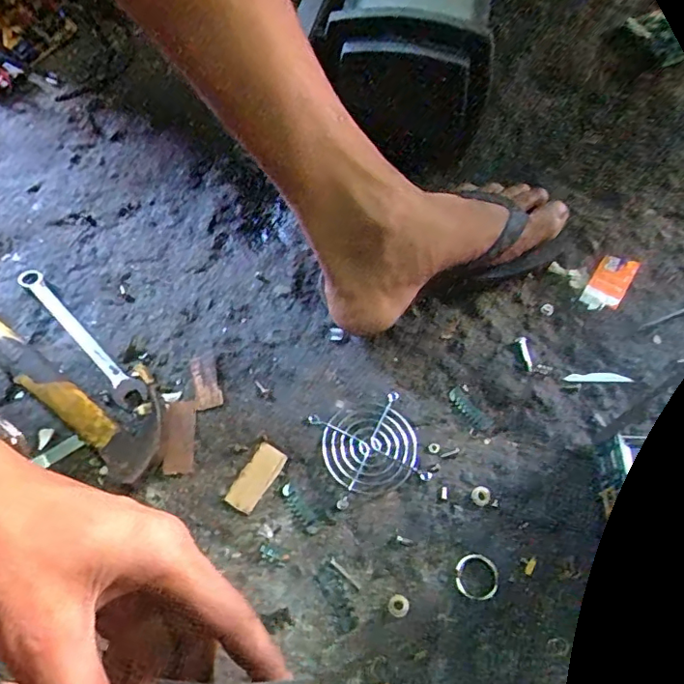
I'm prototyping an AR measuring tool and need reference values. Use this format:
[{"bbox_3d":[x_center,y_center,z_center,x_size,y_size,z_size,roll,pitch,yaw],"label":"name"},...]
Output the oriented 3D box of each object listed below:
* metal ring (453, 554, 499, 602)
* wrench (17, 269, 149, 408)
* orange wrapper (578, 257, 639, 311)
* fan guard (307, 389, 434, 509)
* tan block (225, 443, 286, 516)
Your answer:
[{"bbox_3d":[0.100,0.174,0.402,0.032,0.004,0.031,1,64,-3],"label":"metal ring"},{"bbox_3d":[-0.228,-0.007,0.470,0.165,0.009,0.024,42,69,16],"label":"wrench"},{"bbox_3d":[0.251,-0.055,0.512,0.032,0.012,0.062,33,67,12],"label":"orange wrapper"},{"bbox_3d":[0.022,0.084,0.435,0.075,0.009,0.073,-16,66,-11],"label":"fan guard"},{"bbox_3d":[-0.066,0.104,0.417,0.024,0.004,0.052,31,66,12],"label":"tan block"}]

